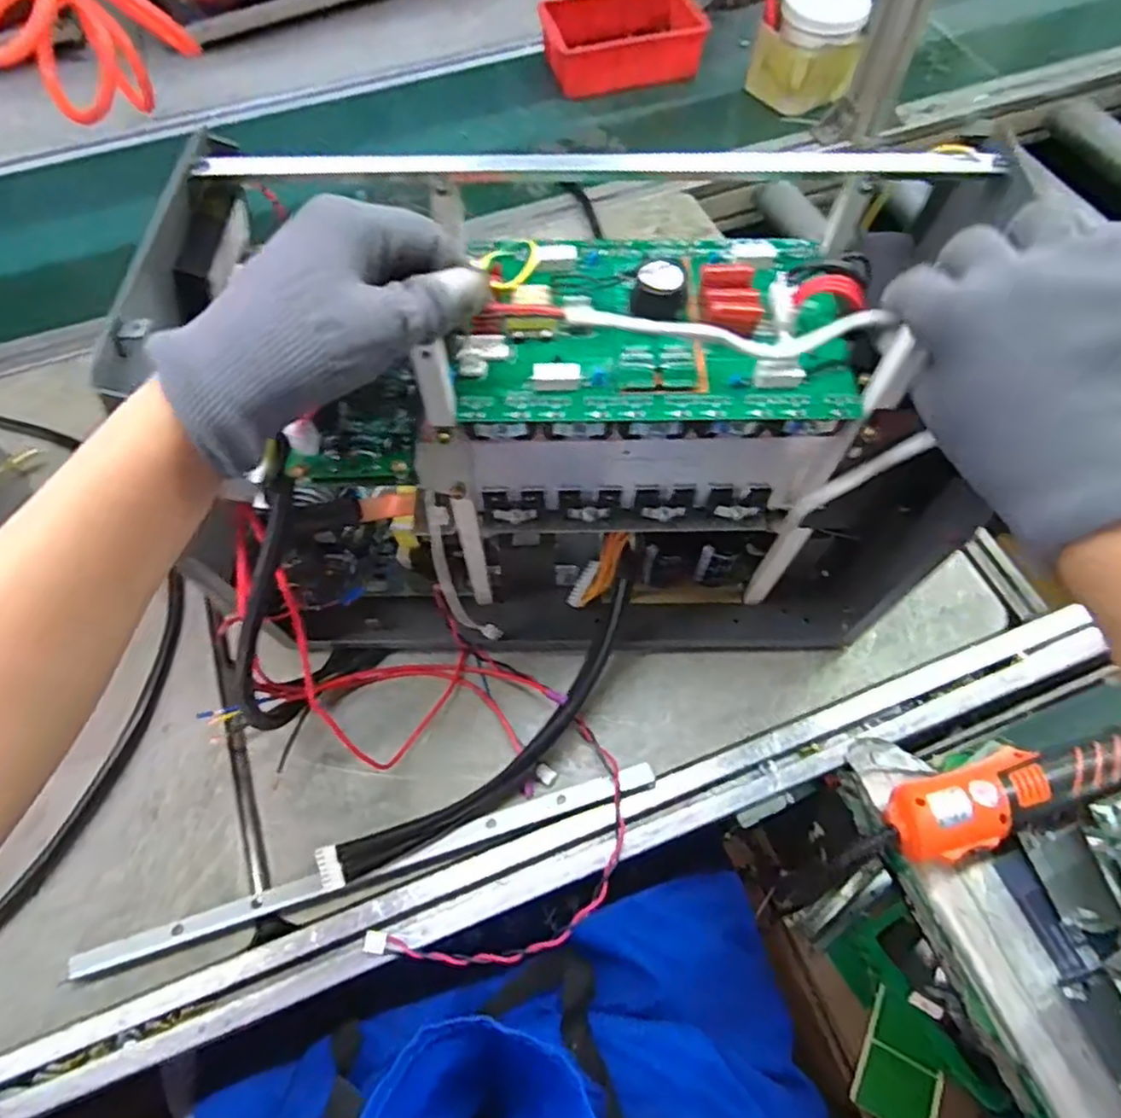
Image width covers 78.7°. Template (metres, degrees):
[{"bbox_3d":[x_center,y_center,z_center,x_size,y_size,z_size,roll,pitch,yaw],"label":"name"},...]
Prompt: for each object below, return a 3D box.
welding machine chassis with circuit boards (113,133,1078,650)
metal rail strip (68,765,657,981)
[{"bbox_3d":[0.028,-0.071,0.456,0.416,0.293,0.174,1,63,2],"label":"welding machine chassis with circuit boards"},{"bbox_3d":[-0.126,0.215,0.474,0.402,0.010,0.021,-17,63,-7],"label":"metal rail strip"}]

